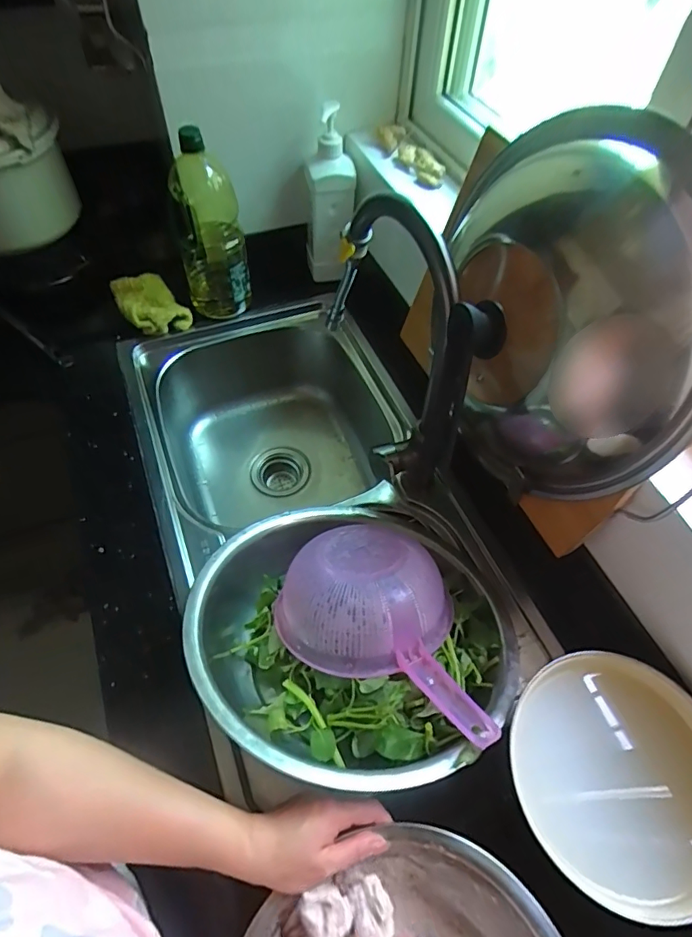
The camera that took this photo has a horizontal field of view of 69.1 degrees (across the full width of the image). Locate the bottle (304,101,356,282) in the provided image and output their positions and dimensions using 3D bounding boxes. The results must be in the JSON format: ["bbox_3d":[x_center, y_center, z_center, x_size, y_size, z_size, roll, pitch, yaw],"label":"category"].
[{"bbox_3d":[-0.028,-0.453,0.858,0.082,0.255,0.071,-4,56,-5],"label":"bottle"}]

